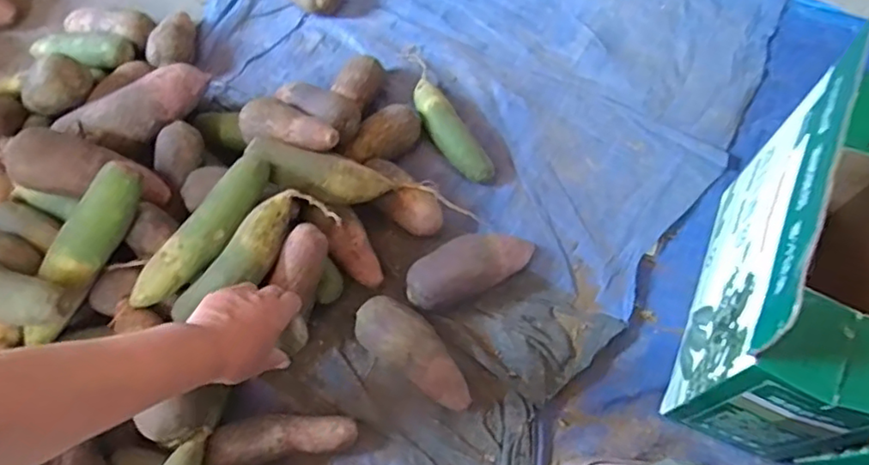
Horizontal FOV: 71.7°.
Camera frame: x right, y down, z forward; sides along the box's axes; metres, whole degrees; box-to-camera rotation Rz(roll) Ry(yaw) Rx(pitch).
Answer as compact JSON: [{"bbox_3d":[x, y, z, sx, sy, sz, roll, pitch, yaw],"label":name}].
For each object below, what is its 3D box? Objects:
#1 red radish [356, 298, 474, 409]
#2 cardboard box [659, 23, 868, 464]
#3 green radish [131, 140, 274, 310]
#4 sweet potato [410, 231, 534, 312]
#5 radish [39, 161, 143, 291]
[{"bbox_3d":[-0.023,0.152,0.755,0.175,0.060,0.067,43,74,5],"label":"red radish"},{"bbox_3d":[0.423,0.014,0.645,0.165,0.365,0.401,21,67,12],"label":"cardboard box"},{"bbox_3d":[-0.275,-0.001,0.726,0.059,0.040,0.225,29,70,14],"label":"green radish"},{"bbox_3d":[0.049,0.047,0.816,0.178,0.063,0.076,-21,67,-7],"label":"sweet potato"},{"bbox_3d":[-0.395,-0.006,0.708,0.048,0.053,0.161,30,88,14],"label":"radish"}]

